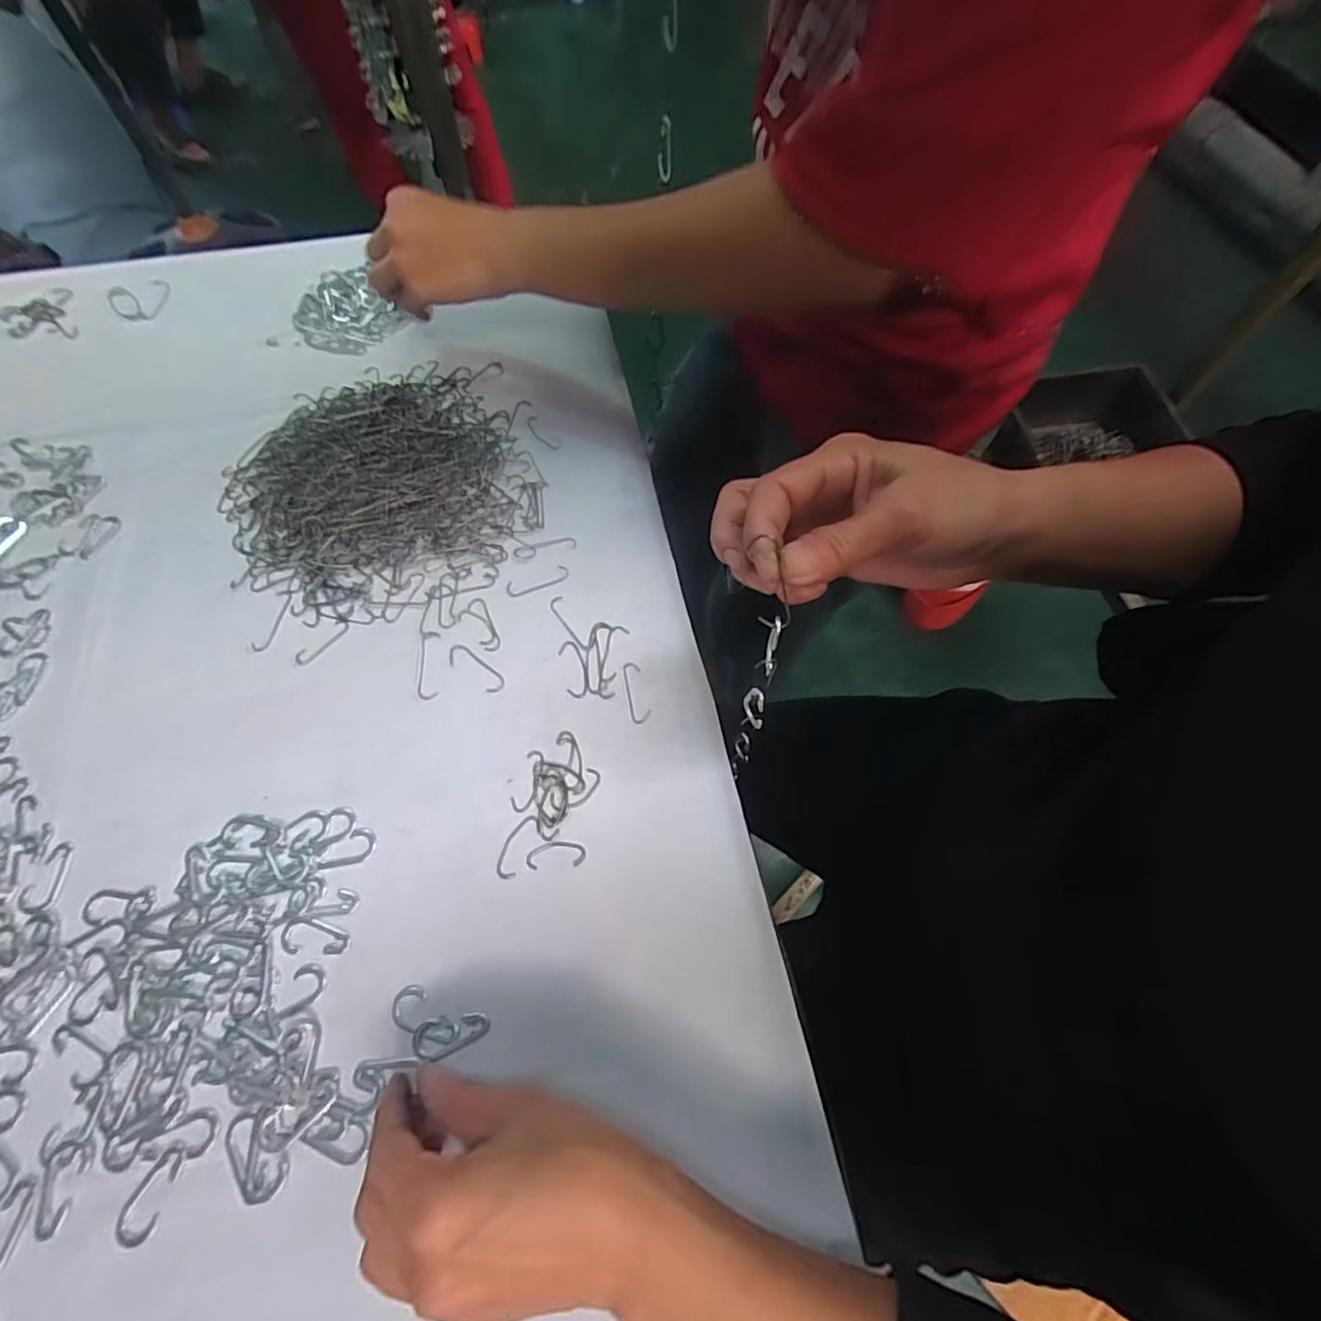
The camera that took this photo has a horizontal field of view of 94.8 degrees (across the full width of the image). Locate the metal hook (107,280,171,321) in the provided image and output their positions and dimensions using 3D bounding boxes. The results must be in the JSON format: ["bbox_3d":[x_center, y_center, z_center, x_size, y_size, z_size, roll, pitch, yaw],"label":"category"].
[{"bbox_3d":[-0.472,-0.324,0.546,0.055,0.004,0.050,-8,64,-4],"label":"metal hook"}]

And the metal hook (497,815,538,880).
[{"bbox_3d":[-0.082,0.104,0.342,0.013,0.004,0.036,16,65,7],"label":"metal hook"}]

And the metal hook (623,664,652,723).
[{"bbox_3d":[-0.016,0.020,0.382,0.013,0.004,0.042,-12,65,-7],"label":"metal hook"}]

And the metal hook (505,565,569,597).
[{"bbox_3d":[-0.085,-0.056,0.421,0.044,0.004,0.014,-21,66,-10],"label":"metal hook"}]

